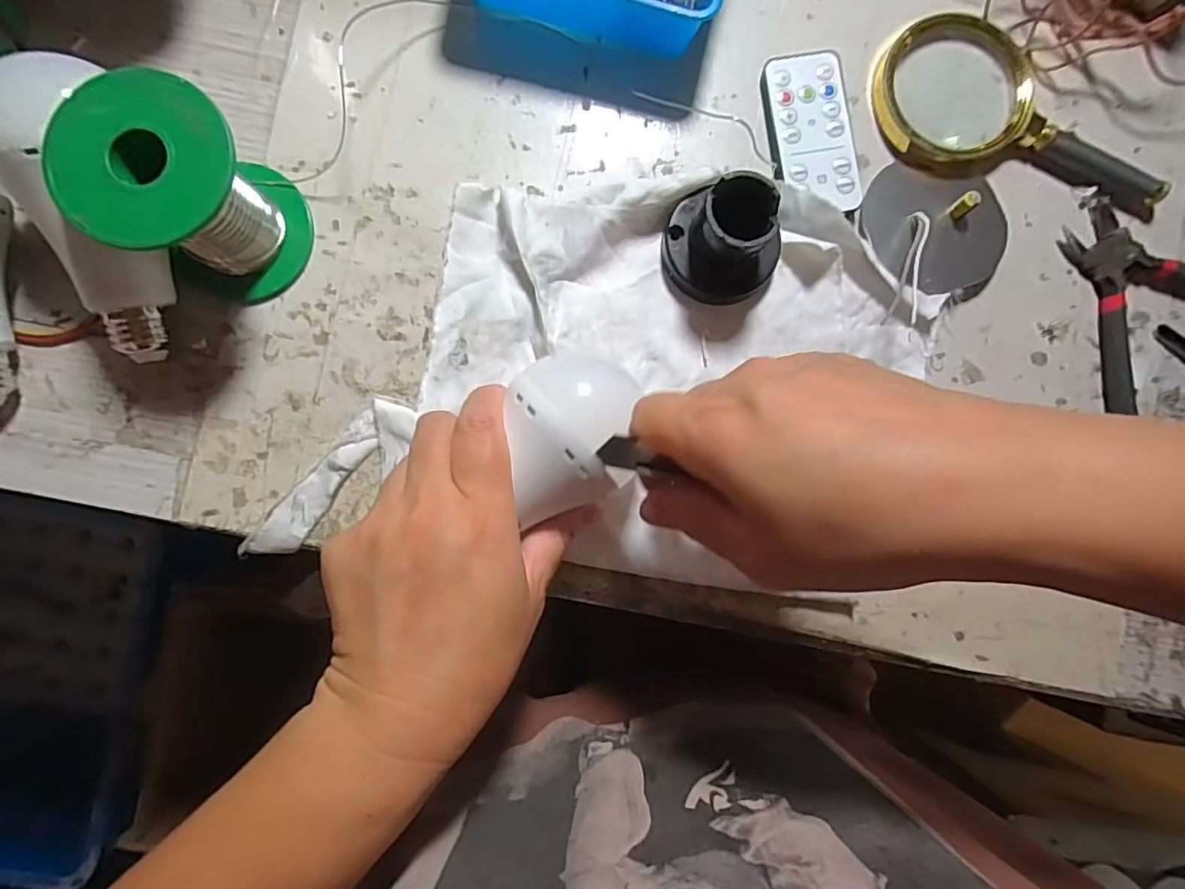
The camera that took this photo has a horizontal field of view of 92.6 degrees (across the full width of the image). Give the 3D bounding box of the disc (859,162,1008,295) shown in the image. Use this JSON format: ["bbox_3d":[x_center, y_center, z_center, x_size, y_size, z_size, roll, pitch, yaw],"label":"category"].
[{"bbox_3d":[0.179,-0.114,0.287,0.073,0.023,0.068,0,88,-3],"label":"disc"}]

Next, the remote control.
[{"bbox_3d":[0.113,-0.162,0.294,0.041,0.010,0.085,-8,88,-3],"label":"remote control"}]

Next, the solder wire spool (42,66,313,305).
[{"bbox_3d":[-0.172,-0.106,0.246,0.062,0.071,0.065,0,88,-3],"label":"solder wire spool"}]

